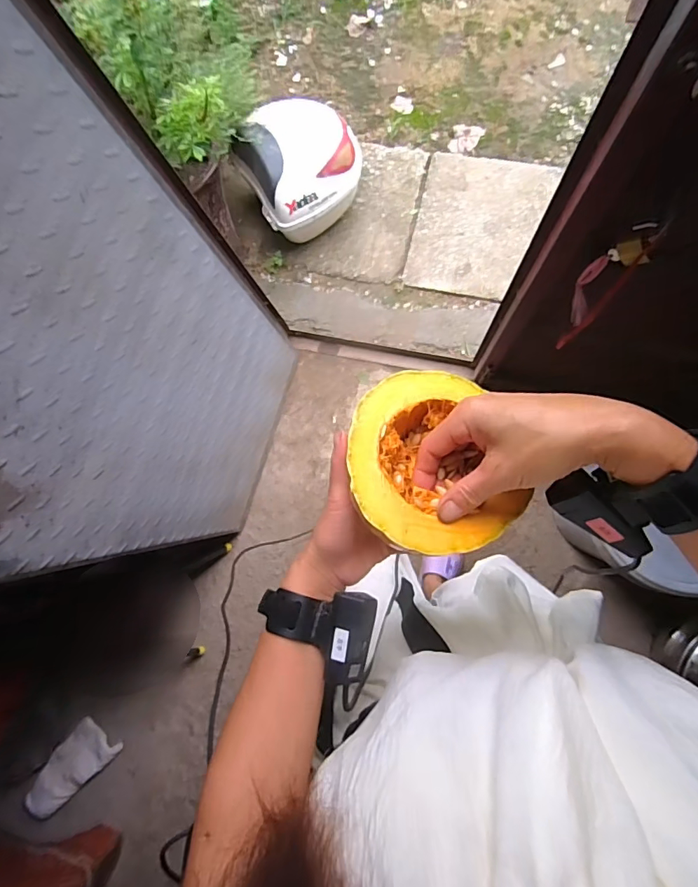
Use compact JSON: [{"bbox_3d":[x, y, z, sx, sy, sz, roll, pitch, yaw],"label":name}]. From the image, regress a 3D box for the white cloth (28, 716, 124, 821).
[{"bbox_3d":[-0.832,0.964,1.372,0.282,0.022,0.141,-44,73,-9],"label":"white cloth"}]

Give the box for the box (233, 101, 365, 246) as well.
[{"bbox_3d":[-0.142,-0.847,1.412,0.357,0.290,0.307,-37,82,2],"label":"box"}]

